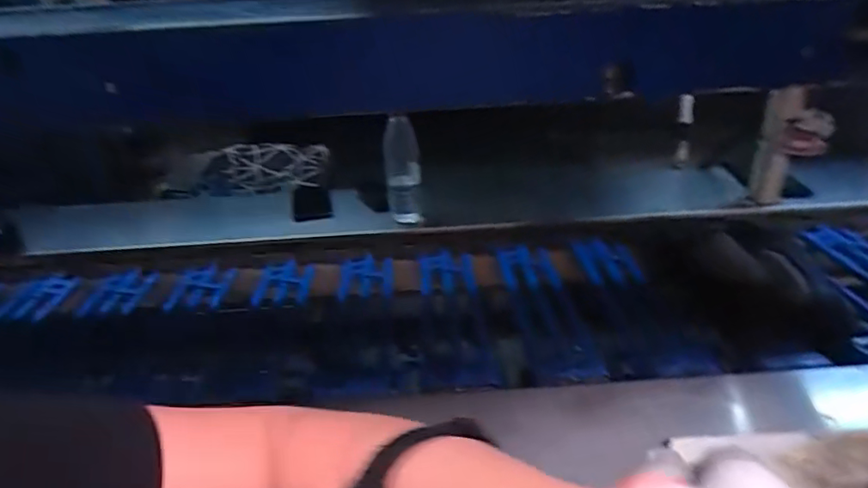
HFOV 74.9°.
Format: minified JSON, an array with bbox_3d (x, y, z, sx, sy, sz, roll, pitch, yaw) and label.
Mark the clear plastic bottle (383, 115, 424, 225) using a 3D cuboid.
[{"bbox_3d":[-0.058,-0.127,1.052,0.064,0.212,0.052,-7,27,-8],"label":"clear plastic bottle"}]

